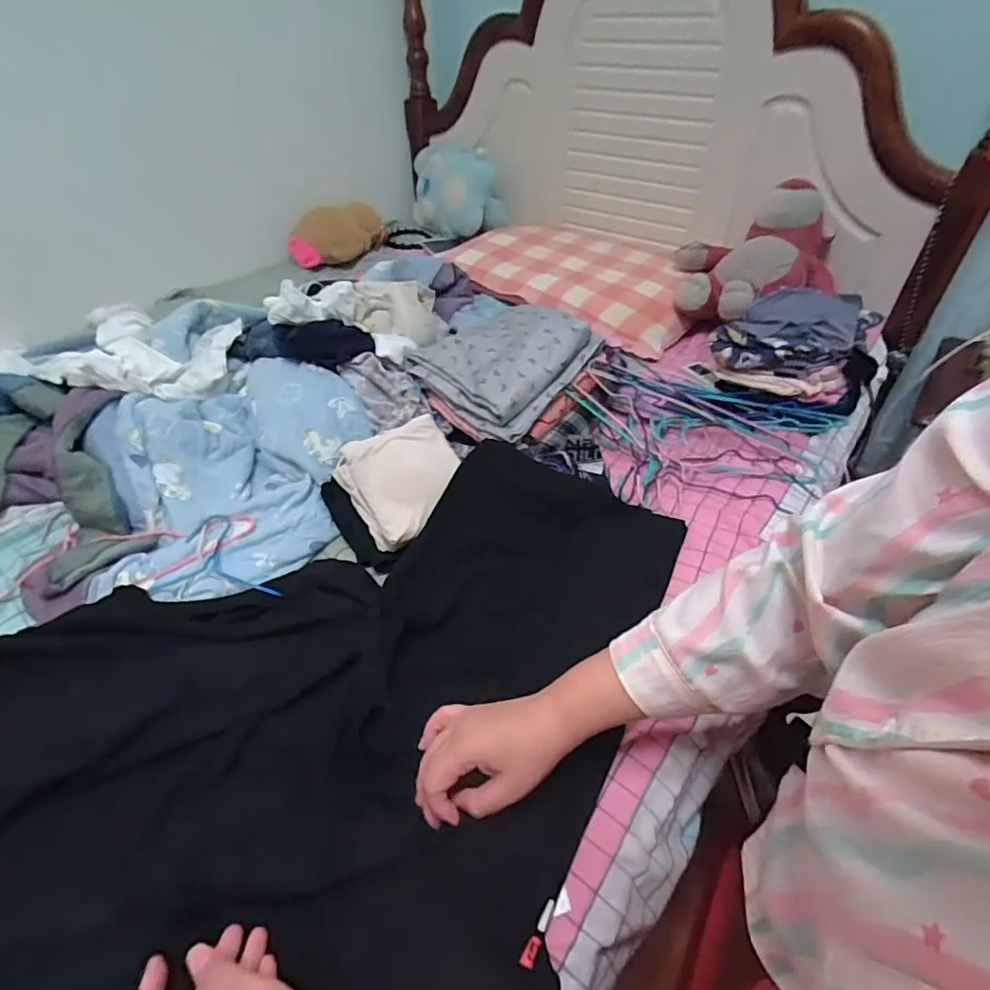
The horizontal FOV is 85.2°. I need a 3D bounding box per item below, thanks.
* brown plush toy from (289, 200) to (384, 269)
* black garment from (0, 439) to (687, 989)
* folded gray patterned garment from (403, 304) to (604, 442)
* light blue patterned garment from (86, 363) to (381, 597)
[{"bbox_3d":[-0.441,-0.762,1.545,0.098,0.133,0.312,23,47,24],"label":"brown plush toy"},{"bbox_3d":[-0.148,0.209,0.575,0.855,0.059,0.594,-34,52,-32],"label":"black garment"},{"bbox_3d":[0.016,-0.237,0.909,0.236,0.049,0.265,35,73,21],"label":"folded gray patterned garment"},{"bbox_3d":[-0.392,-0.040,0.778,0.342,0.113,0.419,5,42,6],"label":"light blue patterned garment"}]

